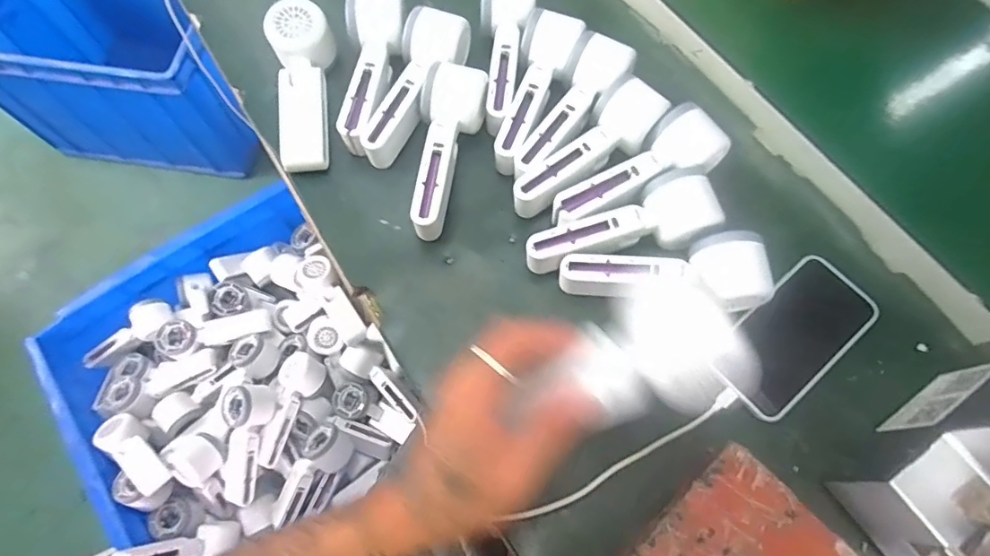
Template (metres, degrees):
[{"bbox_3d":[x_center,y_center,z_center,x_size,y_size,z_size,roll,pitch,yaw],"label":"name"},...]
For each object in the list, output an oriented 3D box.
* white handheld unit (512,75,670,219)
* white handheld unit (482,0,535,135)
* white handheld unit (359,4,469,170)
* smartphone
[{"bbox_3d":[0.087,-0.111,0.477,0.053,0.051,0.162,42,74,15],"label":"white handheld unit"},{"bbox_3d":[0.010,-0.216,0.507,0.055,0.045,0.166,4,68,1],"label":"white handheld unit"},{"bbox_3d":[-0.081,-0.182,0.497,0.055,0.050,0.160,25,70,9],"label":"white handheld unit"},{"bbox_3d":[0.250,0.048,0.439,0.145,0.007,0.073,-39,74,-15],"label":"smartphone"}]

